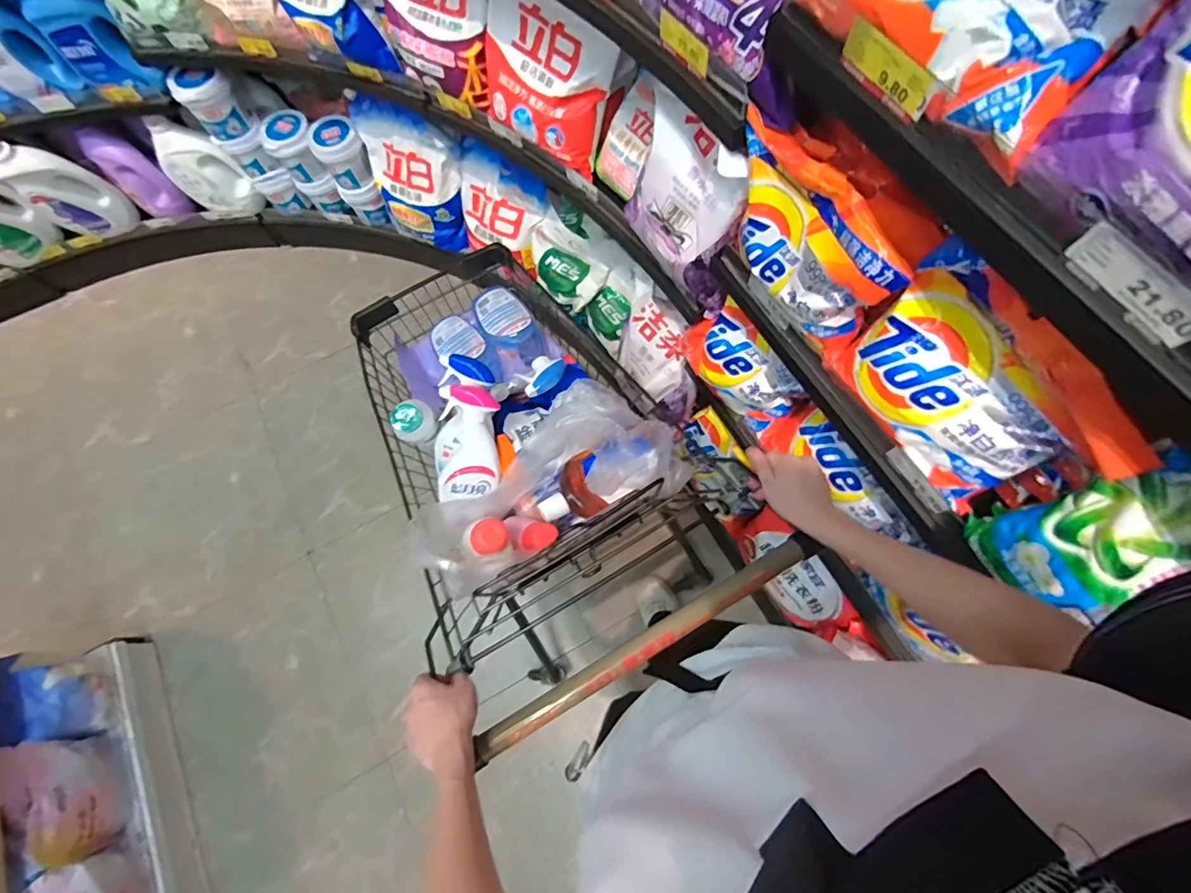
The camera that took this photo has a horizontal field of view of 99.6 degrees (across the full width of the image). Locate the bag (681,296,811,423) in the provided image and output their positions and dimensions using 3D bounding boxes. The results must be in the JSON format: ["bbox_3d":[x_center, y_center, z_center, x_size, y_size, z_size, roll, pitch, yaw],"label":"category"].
[{"bbox_3d":[0.250,-0.147,0.912,0.079,0.161,0.249,-39,75,-10],"label":"bag"}]

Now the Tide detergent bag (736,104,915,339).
[{"bbox_3d":[0.246,-0.248,0.601,0.067,0.167,0.245,-28,73,-7],"label":"Tide detergent bag"}]

